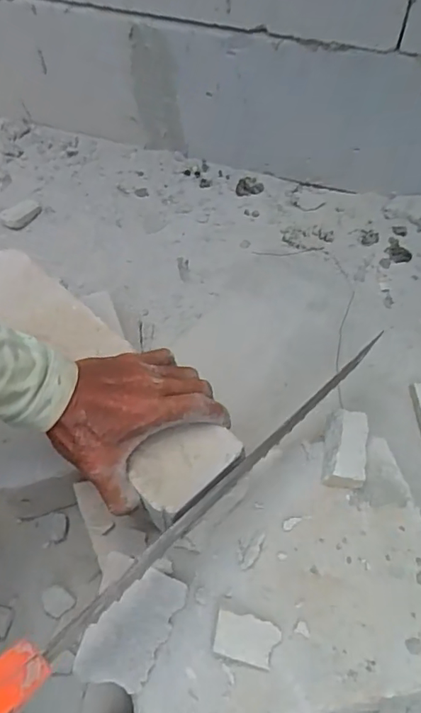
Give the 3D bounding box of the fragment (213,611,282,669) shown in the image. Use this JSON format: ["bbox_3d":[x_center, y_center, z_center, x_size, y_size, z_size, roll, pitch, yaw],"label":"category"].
[{"bbox_3d":[0.025,0.196,0.370,0.044,0.013,0.028,11,57,8],"label":"fragment"}]

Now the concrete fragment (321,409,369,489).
[{"bbox_3d":[0.118,0.077,0.463,0.035,0.017,0.071,9,56,7],"label":"concrete fragment"}]

